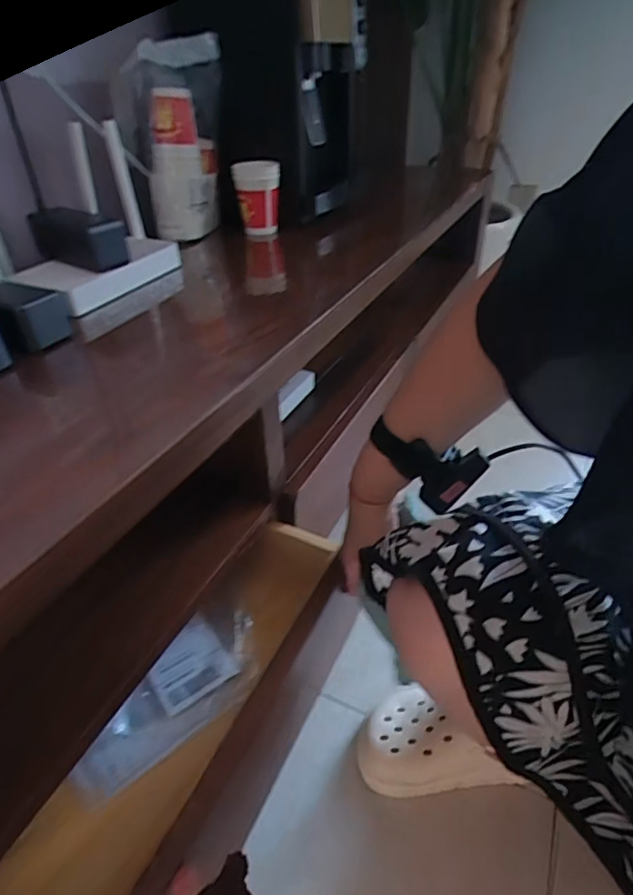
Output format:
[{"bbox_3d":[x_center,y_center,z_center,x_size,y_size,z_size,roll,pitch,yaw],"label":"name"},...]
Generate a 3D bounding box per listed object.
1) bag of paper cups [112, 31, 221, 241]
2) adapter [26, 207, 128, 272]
[{"bbox_3d":[-0.220,-0.482,0.804,0.154,0.253,0.096,-14,39,-17],"label":"bag of paper cups"},{"bbox_3d":[-0.305,-0.267,0.645,0.145,0.054,0.044,22,43,27],"label":"adapter"}]

